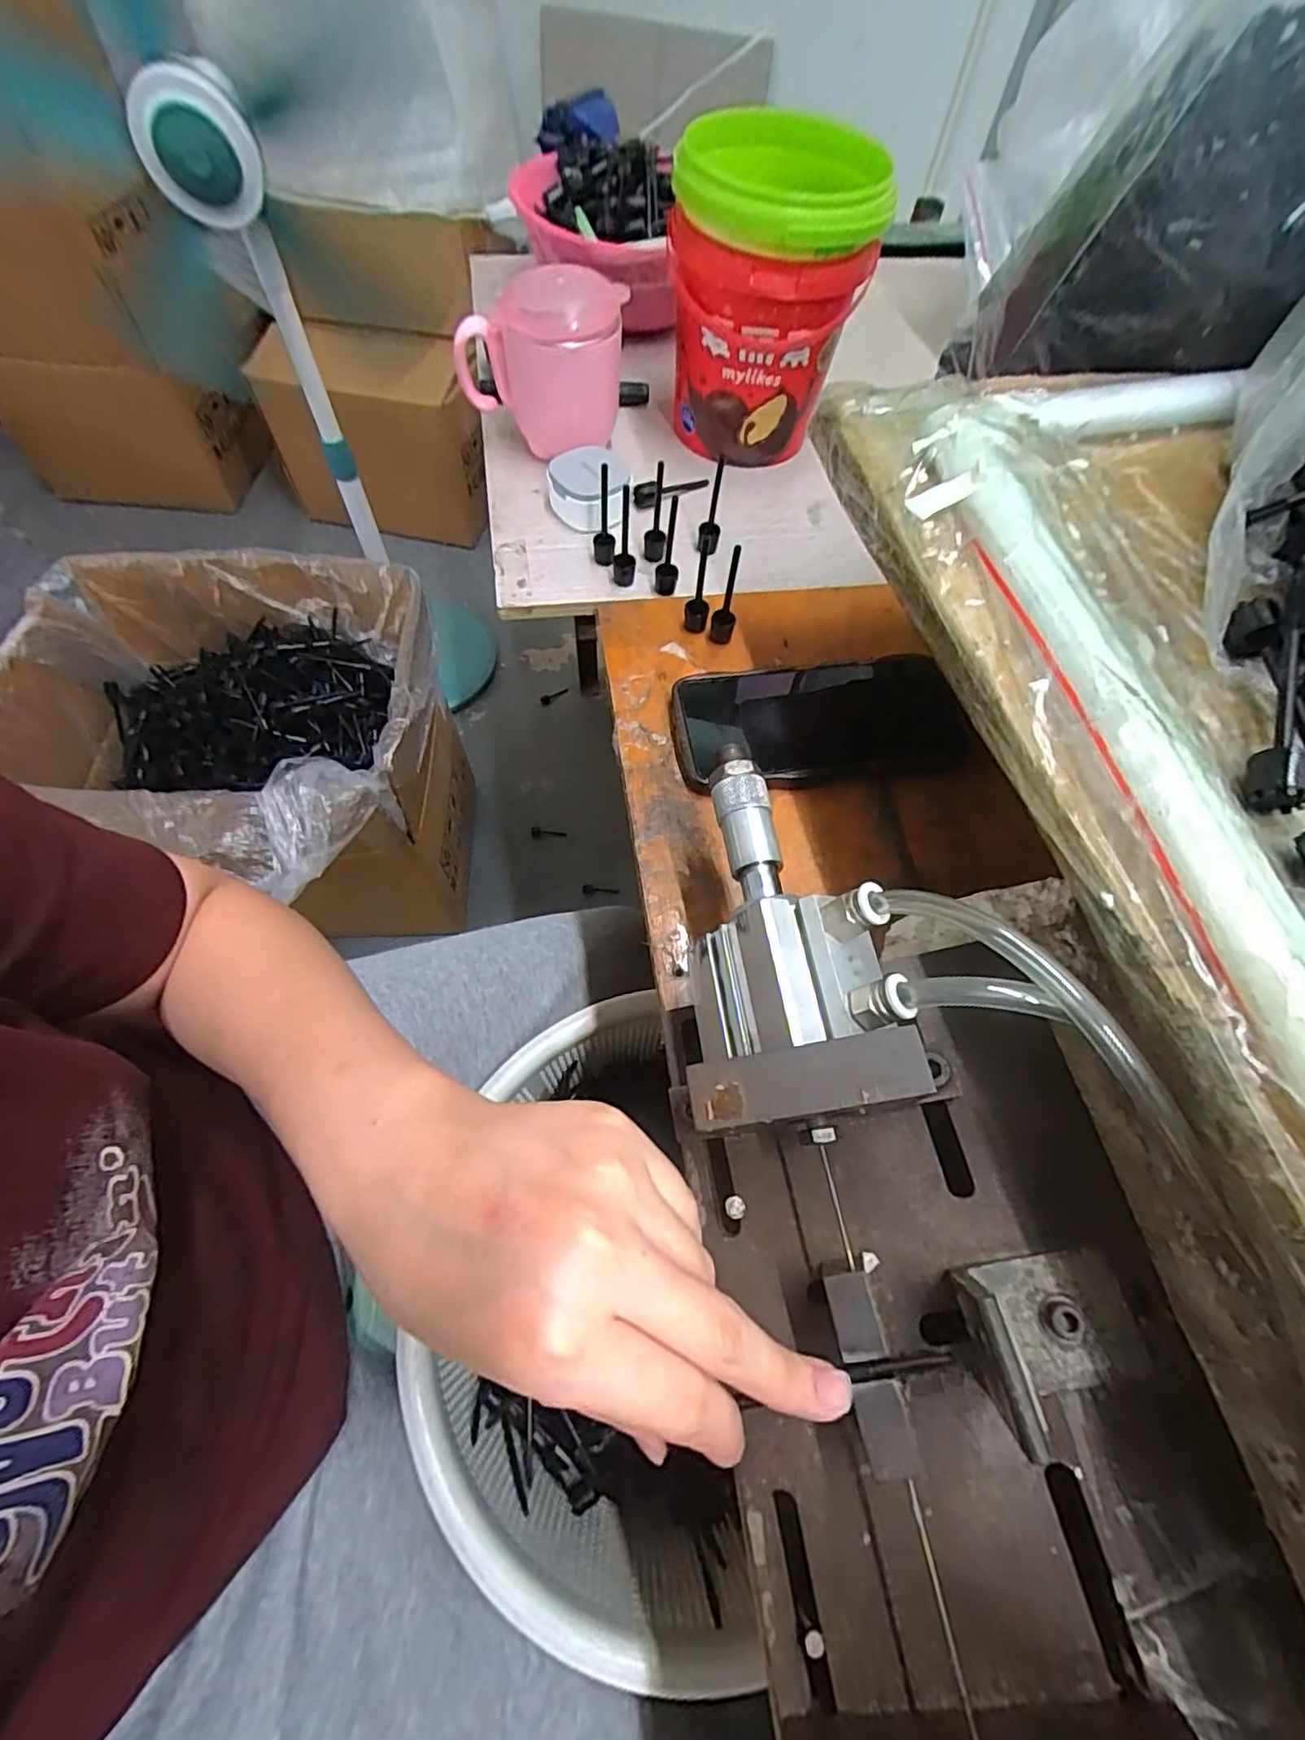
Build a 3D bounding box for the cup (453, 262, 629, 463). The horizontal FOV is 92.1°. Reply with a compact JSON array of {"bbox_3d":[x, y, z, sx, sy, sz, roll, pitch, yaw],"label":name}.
[{"bbox_3d":[-0.075,-0.351,0.452,0.110,0.109,0.072,22,64,7],"label":"cup"}]

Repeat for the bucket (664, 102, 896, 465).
[{"bbox_3d":[0.075,-0.393,0.443,0.129,0.160,0.127,8,63,0],"label":"bucket"}]

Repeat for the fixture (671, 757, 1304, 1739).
[{"bbox_3d":[0.081,0.115,0.197,0.128,0.098,0.349,-9,68,-8],"label":"fixture"}]

